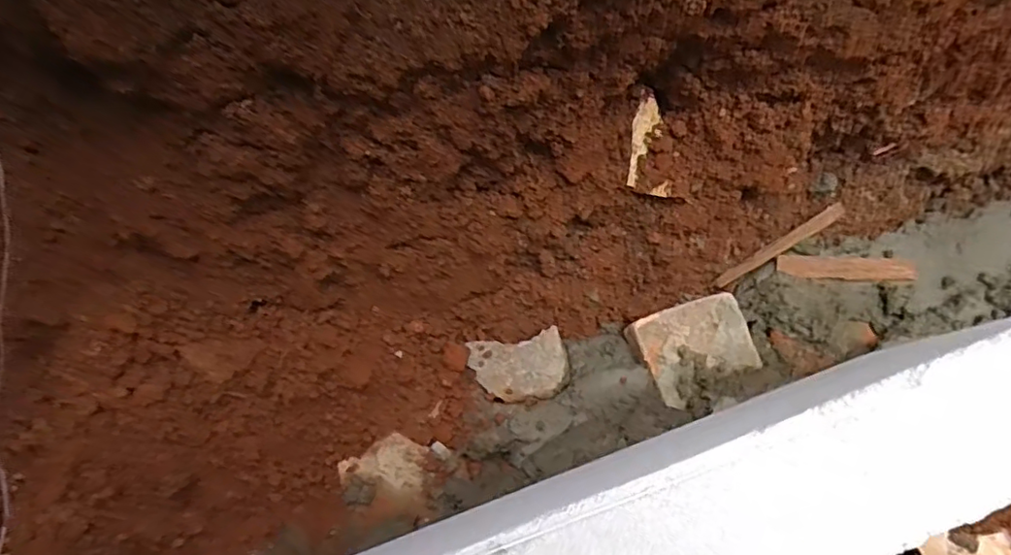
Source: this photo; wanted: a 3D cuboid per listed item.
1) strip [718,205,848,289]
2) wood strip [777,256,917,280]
[{"bbox_3d":[0.263,-0.029,0.561,0.129,0.010,0.013,-36,74,18],"label":"strip"},{"bbox_3d":[0.325,-0.010,0.556,0.127,0.004,0.022,1,72,1],"label":"wood strip"}]

